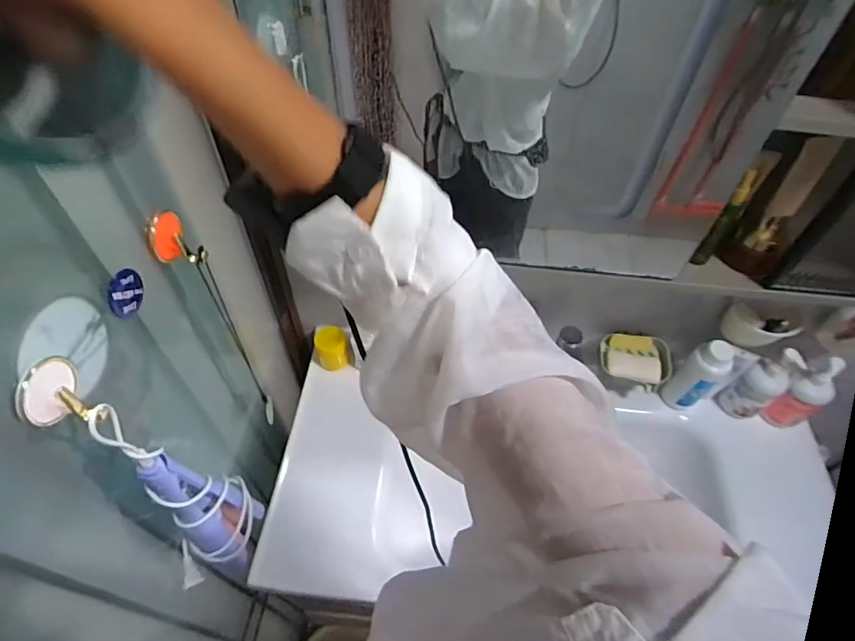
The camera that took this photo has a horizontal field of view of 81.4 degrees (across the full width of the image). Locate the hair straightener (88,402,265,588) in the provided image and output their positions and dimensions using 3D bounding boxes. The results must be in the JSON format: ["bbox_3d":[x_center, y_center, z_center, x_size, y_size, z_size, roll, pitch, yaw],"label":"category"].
[{"bbox_3d":[-0.272,0.204,0.566,0.092,0.359,0.094,-8,53,-9],"label":"hair straightener"}]

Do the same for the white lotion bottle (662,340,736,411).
[{"bbox_3d":[0.510,0.103,0.942,0.054,0.175,0.071,-36,62,-26],"label":"white lotion bottle"}]

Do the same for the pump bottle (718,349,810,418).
[{"bbox_3d":[0.628,0.124,0.941,0.059,0.187,0.069,-29,59,-22],"label":"pump bottle"}]

